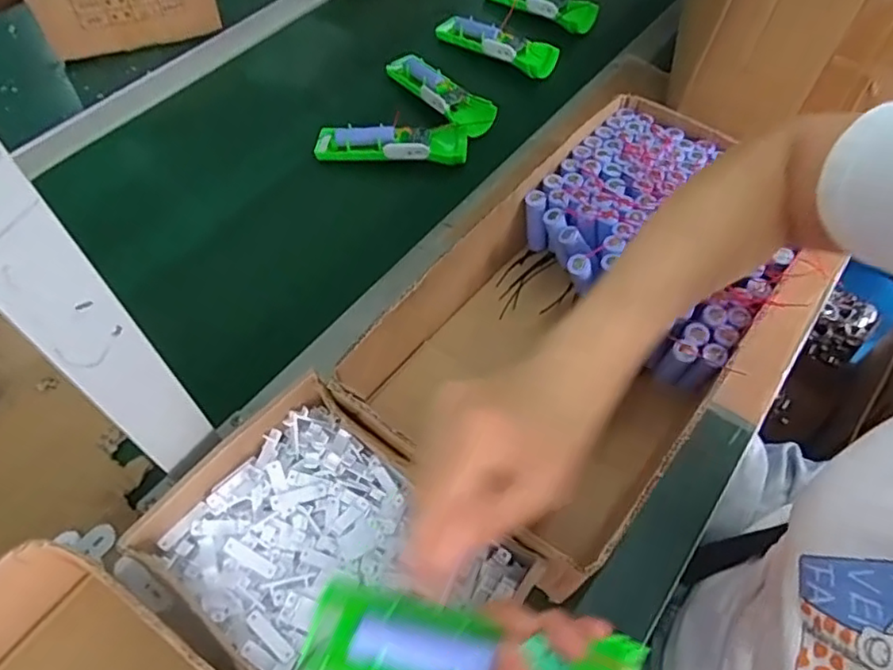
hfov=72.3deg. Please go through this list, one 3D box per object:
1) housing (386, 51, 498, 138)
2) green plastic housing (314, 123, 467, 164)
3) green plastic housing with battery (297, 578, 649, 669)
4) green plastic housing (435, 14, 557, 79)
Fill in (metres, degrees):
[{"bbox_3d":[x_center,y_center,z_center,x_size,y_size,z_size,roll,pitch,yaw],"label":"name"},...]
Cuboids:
[{"bbox_3d":[-0.002,-0.282,0.708,0.047,0.025,0.176,-31,61,-18],"label":"housing"},{"bbox_3d":[-0.060,-0.210,0.661,0.160,0.027,0.042,3,57,3],"label":"green plastic housing"},{"bbox_3d":[0.014,0.157,0.293,0.162,0.023,0.045,13,58,1],"label":"green plastic housing with battery"},{"bbox_3d":[0.057,-0.368,0.772,0.168,0.033,0.044,30,63,19],"label":"green plastic housing"}]

